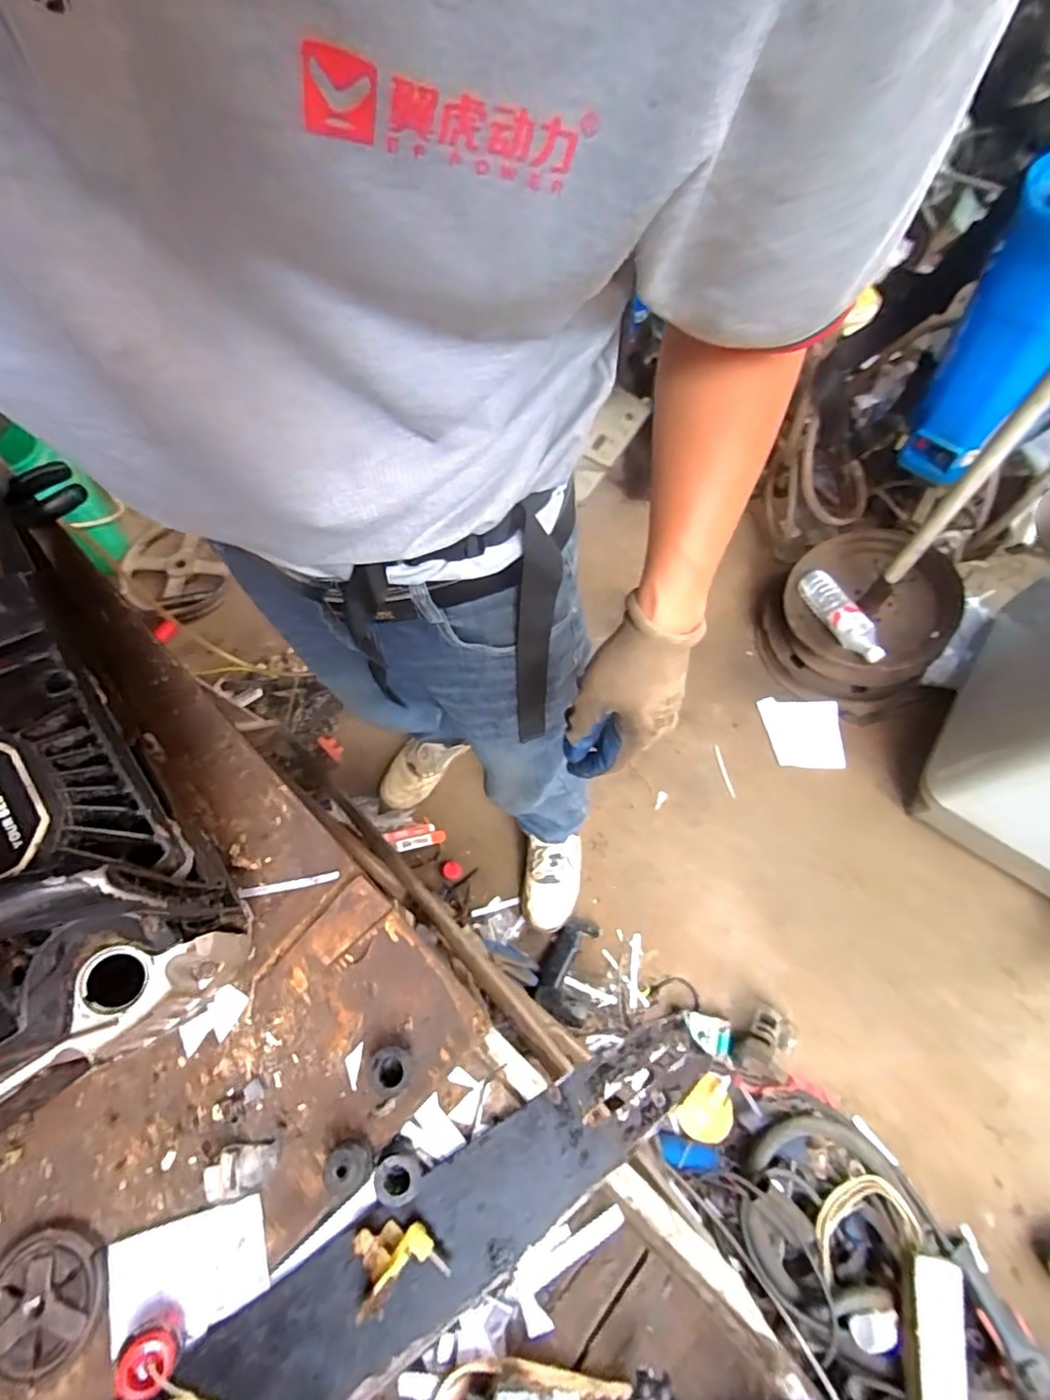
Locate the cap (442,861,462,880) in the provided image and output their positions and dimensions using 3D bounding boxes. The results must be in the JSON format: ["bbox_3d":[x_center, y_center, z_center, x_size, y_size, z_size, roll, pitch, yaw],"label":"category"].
[{"bbox_3d":[-0.145,0.339,1.210,0.040,0.010,0.036,27,71,13],"label":"cap"}]

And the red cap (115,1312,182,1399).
[{"bbox_3d":[-0.191,0.335,0.310,0.022,0.023,0.029,-41,72,-14],"label":"red cap"}]

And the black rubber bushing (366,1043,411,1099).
[{"bbox_3d":[-0.082,0.220,0.361,0.026,0.019,0.026,-1,67,2],"label":"black rubber bushing"}]

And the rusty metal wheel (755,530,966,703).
[{"bbox_3d":[0.695,-0.176,1.300,0.309,0.241,0.336,-1,67,2],"label":"rusty metal wheel"}]

